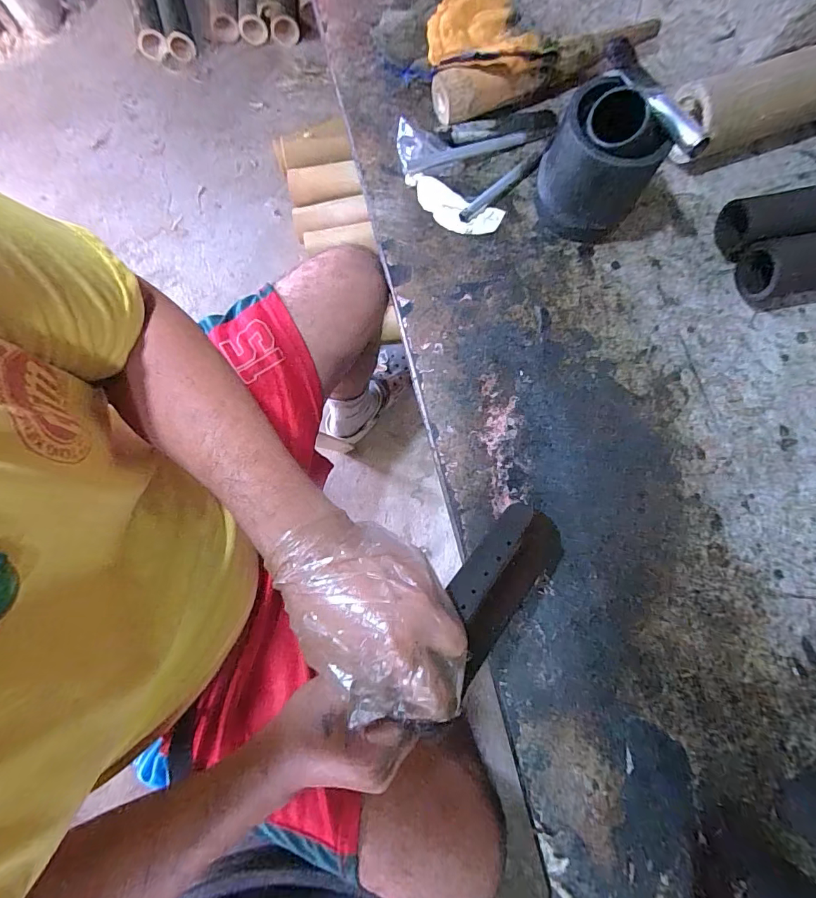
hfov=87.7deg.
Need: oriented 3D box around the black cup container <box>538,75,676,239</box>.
[{"bbox_3d":[0.188,-0.281,0.428,0.101,0.122,0.076,28,81,5],"label":"black cup container"}]

